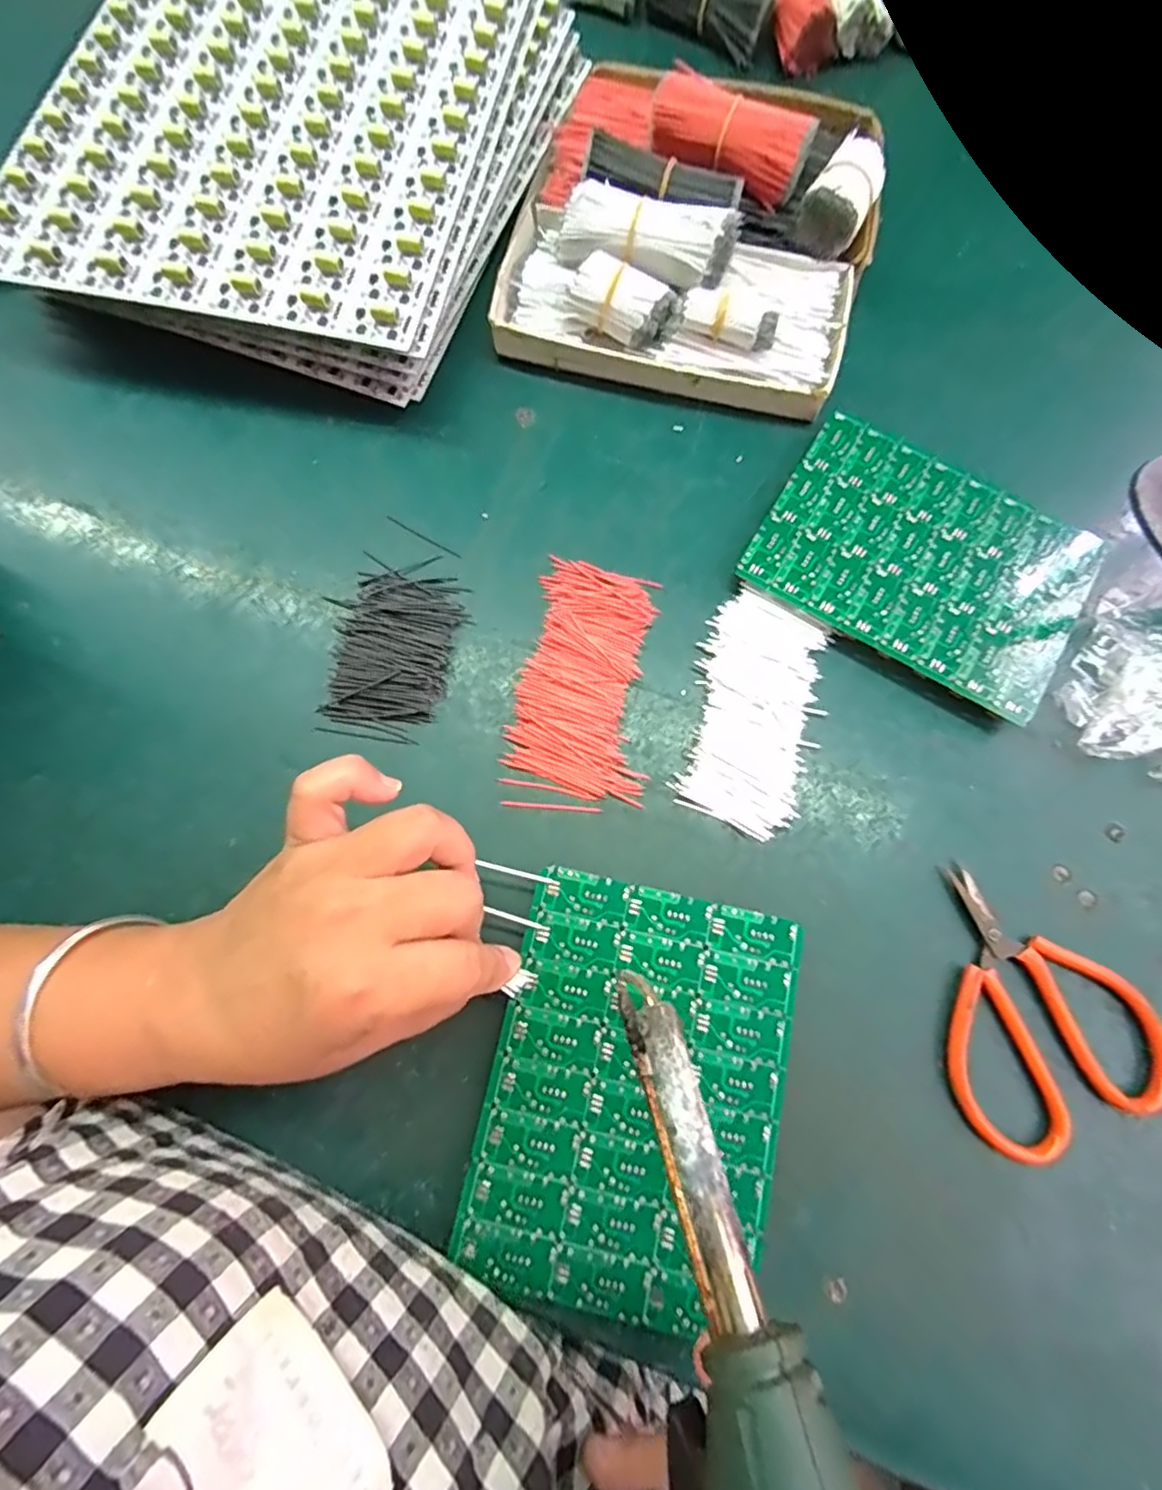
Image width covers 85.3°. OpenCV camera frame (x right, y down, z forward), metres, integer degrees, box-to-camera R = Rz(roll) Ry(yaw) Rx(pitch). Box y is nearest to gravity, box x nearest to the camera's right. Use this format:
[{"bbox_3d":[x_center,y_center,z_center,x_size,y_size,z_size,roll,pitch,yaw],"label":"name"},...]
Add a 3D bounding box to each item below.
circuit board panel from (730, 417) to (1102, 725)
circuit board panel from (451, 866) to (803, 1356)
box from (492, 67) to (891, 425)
[{"bbox_3d":[0.170,-0.092,0.312,0.151,0.004,0.109,31,79,7],"label":"circuit board panel"},{"bbox_3d":[0.022,0.139,0.251,0.111,0.006,0.156,13,77,4],"label":"circuit board panel"},{"bbox_3d":[0.064,-0.291,0.349,0.193,0.049,0.197,18,78,5],"label":"box"}]

